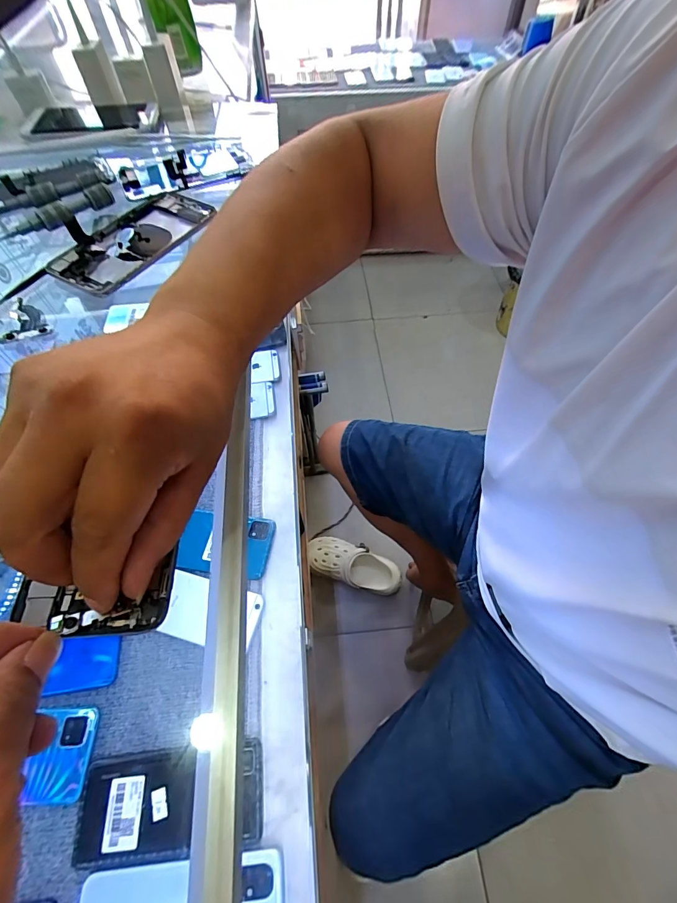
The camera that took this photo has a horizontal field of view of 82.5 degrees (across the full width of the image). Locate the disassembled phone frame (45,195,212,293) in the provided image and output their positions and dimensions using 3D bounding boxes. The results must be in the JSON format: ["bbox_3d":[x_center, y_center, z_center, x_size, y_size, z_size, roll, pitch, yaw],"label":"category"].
[{"bbox_3d":[-0.177,-0.186,0.339,0.074,0.010,0.137,25,63,15],"label":"disassembled phone frame"}]

